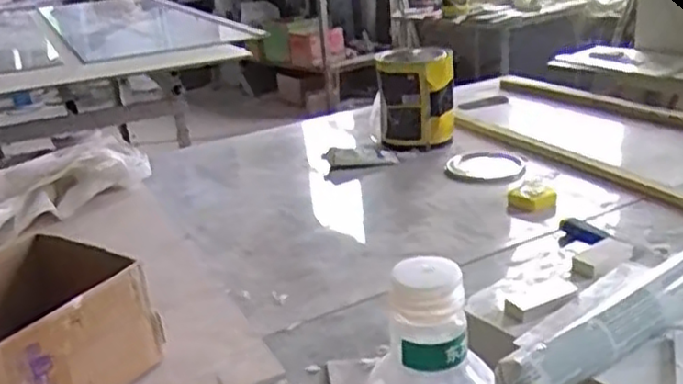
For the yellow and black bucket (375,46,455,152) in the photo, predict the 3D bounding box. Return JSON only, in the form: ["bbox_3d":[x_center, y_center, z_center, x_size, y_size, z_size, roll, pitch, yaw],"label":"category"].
[{"bbox_3d":[0.145,-0.177,1.396,0.149,0.191,0.137,-2,23,5],"label":"yellow and black bucket"}]

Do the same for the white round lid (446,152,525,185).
[{"bbox_3d":[0.259,-0.044,1.264,0.132,0.022,0.132,-3,22,1],"label":"white round lid"}]

